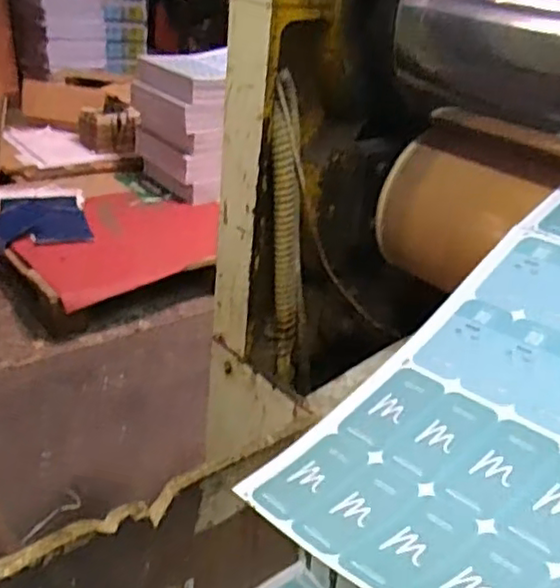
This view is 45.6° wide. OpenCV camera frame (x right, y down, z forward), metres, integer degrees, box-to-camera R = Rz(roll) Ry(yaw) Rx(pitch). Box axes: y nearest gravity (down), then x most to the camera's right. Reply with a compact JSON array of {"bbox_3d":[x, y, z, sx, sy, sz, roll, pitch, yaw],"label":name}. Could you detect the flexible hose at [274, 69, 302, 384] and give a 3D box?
[{"bbox_3d":[0.009,-0.075,0.929,0.049,0.433,0.051,6,28,3],"label":"flexible hose"}]

